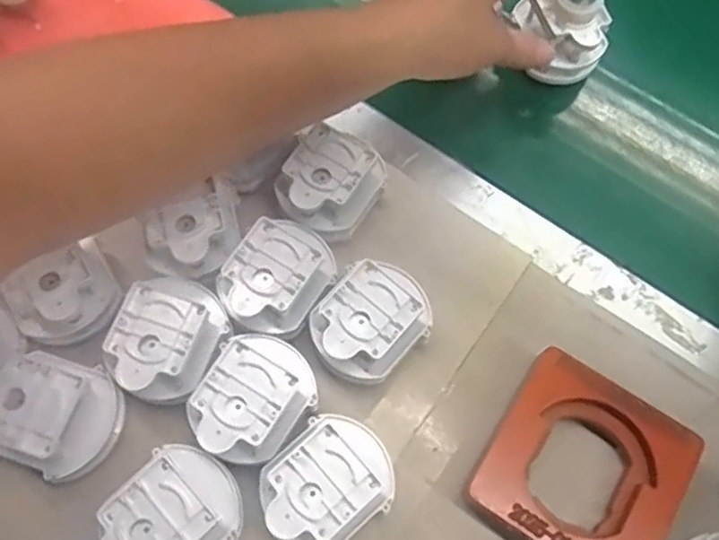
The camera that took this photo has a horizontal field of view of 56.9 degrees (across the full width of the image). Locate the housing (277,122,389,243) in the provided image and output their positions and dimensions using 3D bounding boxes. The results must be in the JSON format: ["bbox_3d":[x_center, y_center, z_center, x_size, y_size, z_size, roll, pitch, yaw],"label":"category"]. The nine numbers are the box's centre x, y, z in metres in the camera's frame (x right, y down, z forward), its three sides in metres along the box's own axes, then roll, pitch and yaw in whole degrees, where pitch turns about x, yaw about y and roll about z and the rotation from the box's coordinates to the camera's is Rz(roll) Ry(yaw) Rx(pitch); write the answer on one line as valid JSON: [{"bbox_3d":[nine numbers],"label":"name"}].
[{"bbox_3d":[-0.018,-0.051,0.420,0.053,0.051,0.057,1,69,-2],"label":"housing"}]

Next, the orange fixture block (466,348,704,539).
[{"bbox_3d":[0.124,0.113,0.375,0.099,0.030,0.102,32,71,10],"label":"orange fixture block"}]

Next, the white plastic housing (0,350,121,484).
[{"bbox_3d":[-0.168,0.077,0.357,0.070,0.040,0.062,27,70,8],"label":"white plastic housing"}]

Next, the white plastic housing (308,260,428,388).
[{"bbox_3d":[0.003,0.032,0.387,0.059,0.047,0.067,43,73,13],"label":"white plastic housing"}]

